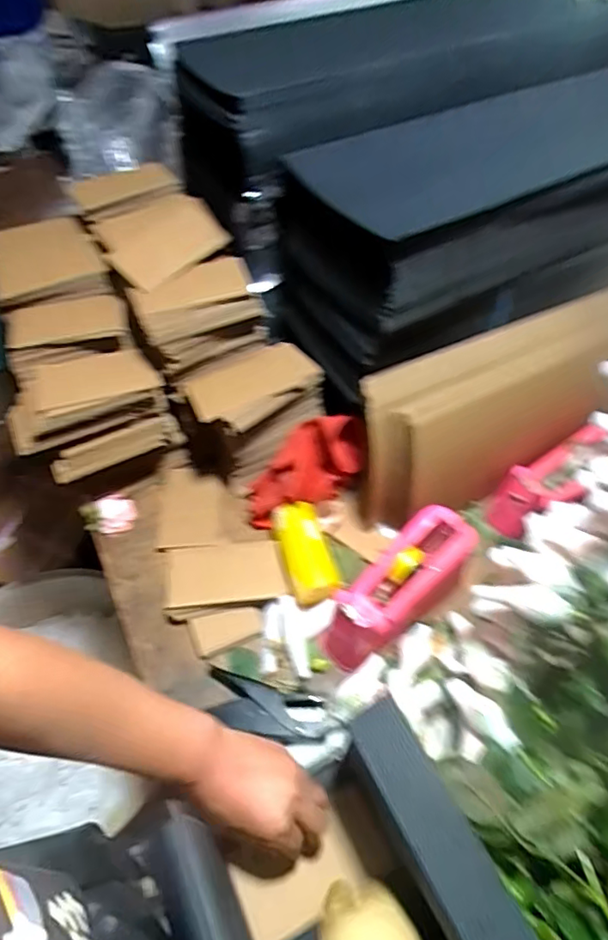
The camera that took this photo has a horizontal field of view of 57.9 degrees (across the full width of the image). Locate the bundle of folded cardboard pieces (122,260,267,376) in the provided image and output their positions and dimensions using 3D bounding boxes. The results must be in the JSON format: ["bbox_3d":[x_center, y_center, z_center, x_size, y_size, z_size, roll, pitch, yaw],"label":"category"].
[{"bbox_3d":[-0.135,-0.199,0.722,0.152,0.097,0.090,-23,56,-15],"label":"bundle of folded cardboard pieces"}]

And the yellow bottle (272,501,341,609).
[{"bbox_3d":[0.002,0.105,0.703,0.060,0.044,0.127,-14,54,-9],"label":"yellow bottle"}]

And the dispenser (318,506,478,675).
[{"bbox_3d":[0.104,0.132,0.623,0.221,0.082,0.084,-46,63,-6],"label":"dispenser"}]

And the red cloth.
[{"bbox_3d":[0.001,-0.001,0.748,0.196,0.076,0.098,-38,53,18],"label":"red cloth"}]

